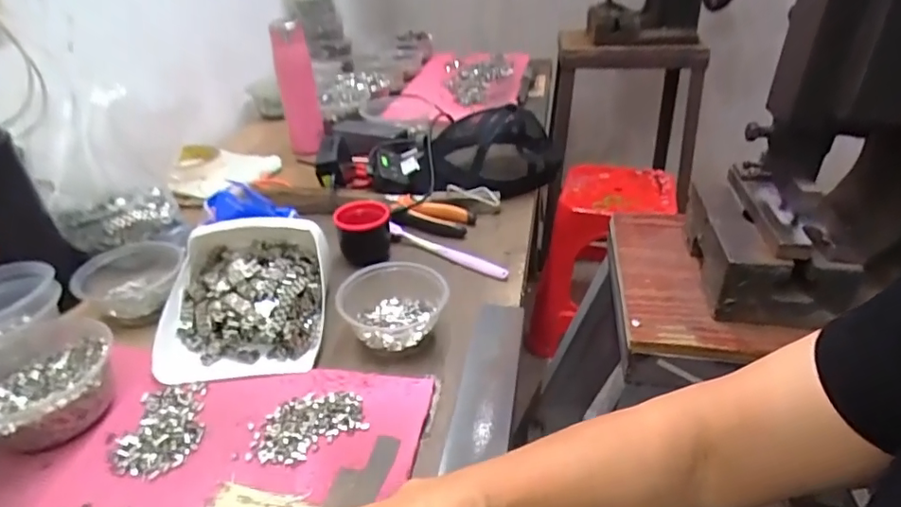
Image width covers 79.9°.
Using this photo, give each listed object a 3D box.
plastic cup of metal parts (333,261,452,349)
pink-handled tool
[{"bbox_3d":[-0.060,0.051,0.543,0.112,0.047,0.101,-1,33,-2],"label":"plastic cup of metal parts"},{"bbox_3d":[-0.006,-0.005,0.663,0.173,0.018,0.017,22,39,30],"label":"pink-handled tool"}]

